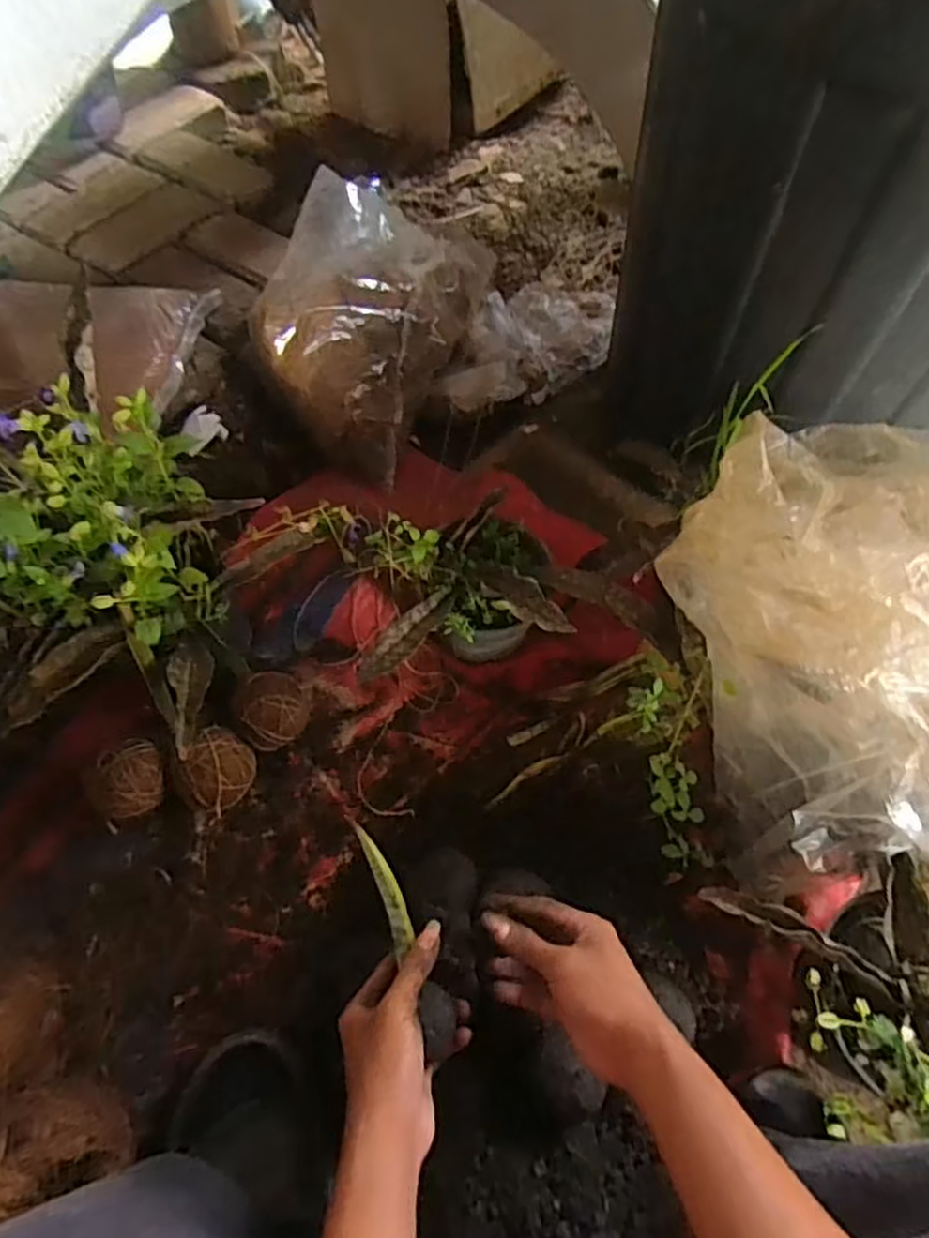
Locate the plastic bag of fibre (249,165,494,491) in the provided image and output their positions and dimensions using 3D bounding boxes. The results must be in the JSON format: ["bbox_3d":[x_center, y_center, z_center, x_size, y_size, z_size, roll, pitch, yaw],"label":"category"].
[{"bbox_3d":[-0.111,-0.358,0.828,0.178,0.245,0.294,23,63,12],"label":"plastic bag of fibre"}]

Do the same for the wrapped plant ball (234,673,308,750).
[{"bbox_3d":[-0.177,0.088,0.674,0.063,0.065,0.067,0,60,0],"label":"wrapped plant ball"}]

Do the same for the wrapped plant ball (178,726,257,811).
[{"bbox_3d":[-0.220,0.136,0.640,0.059,0.071,0.064,0,60,0],"label":"wrapped plant ball"}]

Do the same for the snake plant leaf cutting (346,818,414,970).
[{"bbox_3d":[-0.056,0.182,0.498,0.016,0.011,0.093,-22,71,-13],"label":"snake plant leaf cutting"}]

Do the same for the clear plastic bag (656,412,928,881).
[{"bbox_3d":[0.283,0.009,0.555,0.213,0.220,0.322,-10,60,-5],"label":"clear plastic bag"}]

